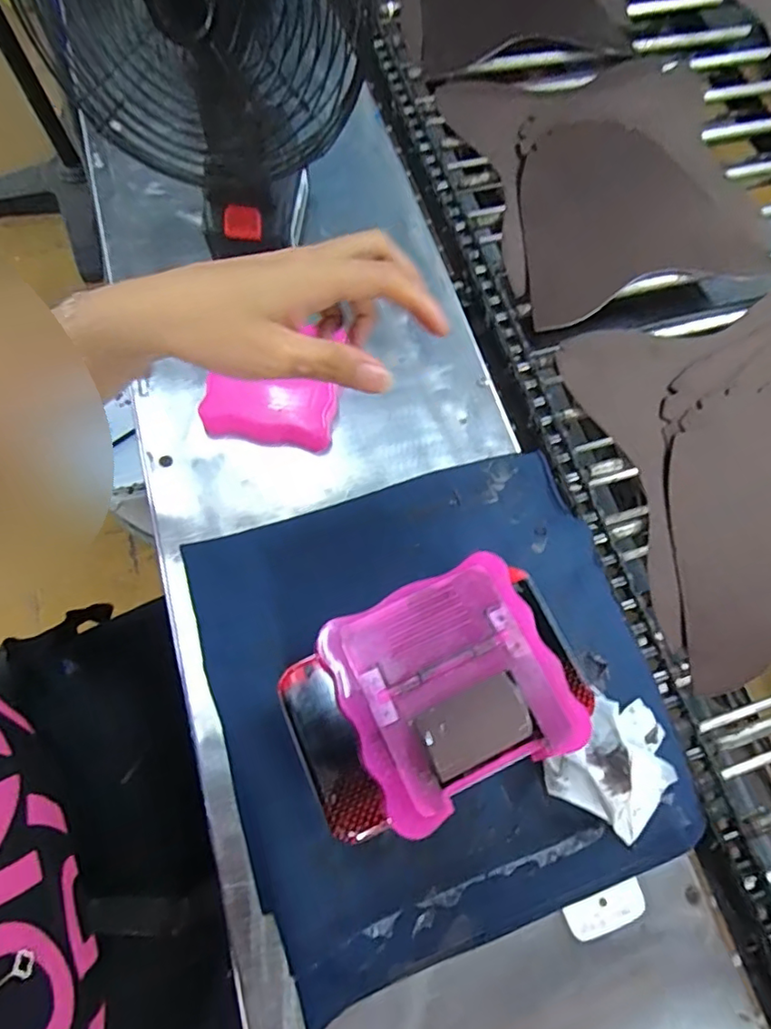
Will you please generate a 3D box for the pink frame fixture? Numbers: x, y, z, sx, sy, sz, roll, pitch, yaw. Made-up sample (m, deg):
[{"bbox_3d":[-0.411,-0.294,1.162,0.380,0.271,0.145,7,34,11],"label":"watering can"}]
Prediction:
[{"bbox_3d":[0.033,0.084,0.283,0.106,0.011,0.102,-23,73,-10],"label":"pink frame fixture"}]

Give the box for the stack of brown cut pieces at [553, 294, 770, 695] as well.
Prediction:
[{"bbox_3d":[0.340,-0.045,0.499,0.296,0.017,0.312,-14,72,-7],"label":"stack of brown cut pieces"}]

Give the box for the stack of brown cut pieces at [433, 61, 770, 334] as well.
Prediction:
[{"bbox_3d":[0.242,-0.360,0.600,0.299,0.020,0.309,-14,72,-7],"label":"stack of brown cut pieces"}]

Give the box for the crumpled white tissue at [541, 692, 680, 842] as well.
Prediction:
[{"bbox_3d":[0.155,0.158,0.371,0.084,0.047,0.084,31,72,8],"label":"crumpled white tissue"}]

